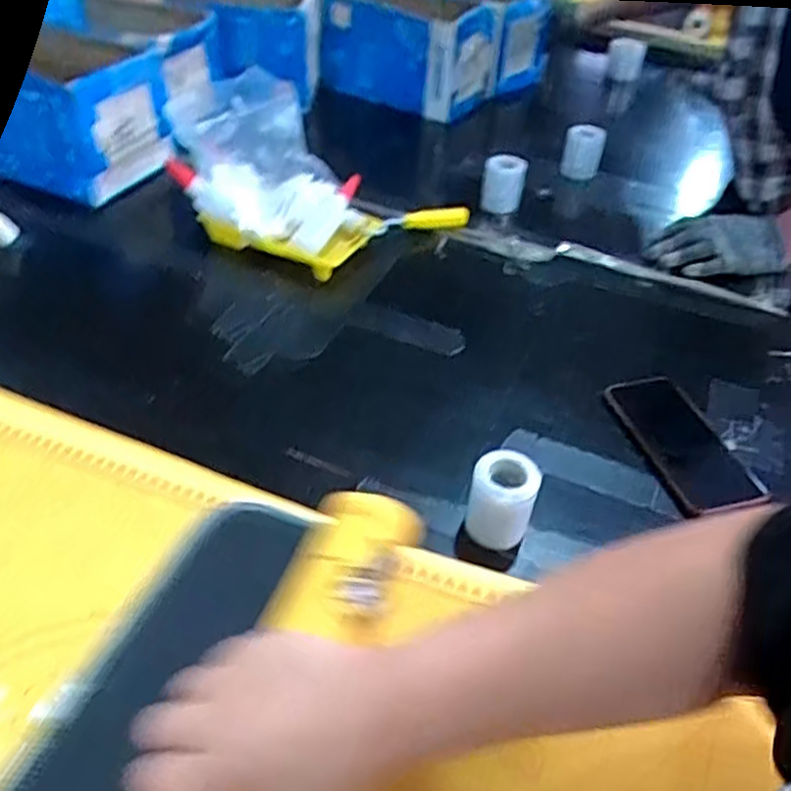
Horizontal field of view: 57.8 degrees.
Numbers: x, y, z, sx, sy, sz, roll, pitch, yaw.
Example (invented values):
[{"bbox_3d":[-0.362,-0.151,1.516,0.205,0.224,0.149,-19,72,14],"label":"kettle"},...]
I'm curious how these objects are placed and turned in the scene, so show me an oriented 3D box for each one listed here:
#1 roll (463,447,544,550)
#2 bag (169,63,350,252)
[{"bbox_3d":[0.086,0.084,0.581,0.051,0.068,0.045,3,41,6],"label":"roll"},{"bbox_3d":[-0.164,-0.280,0.859,0.153,0.153,0.182,-28,47,-26],"label":"bag"}]

